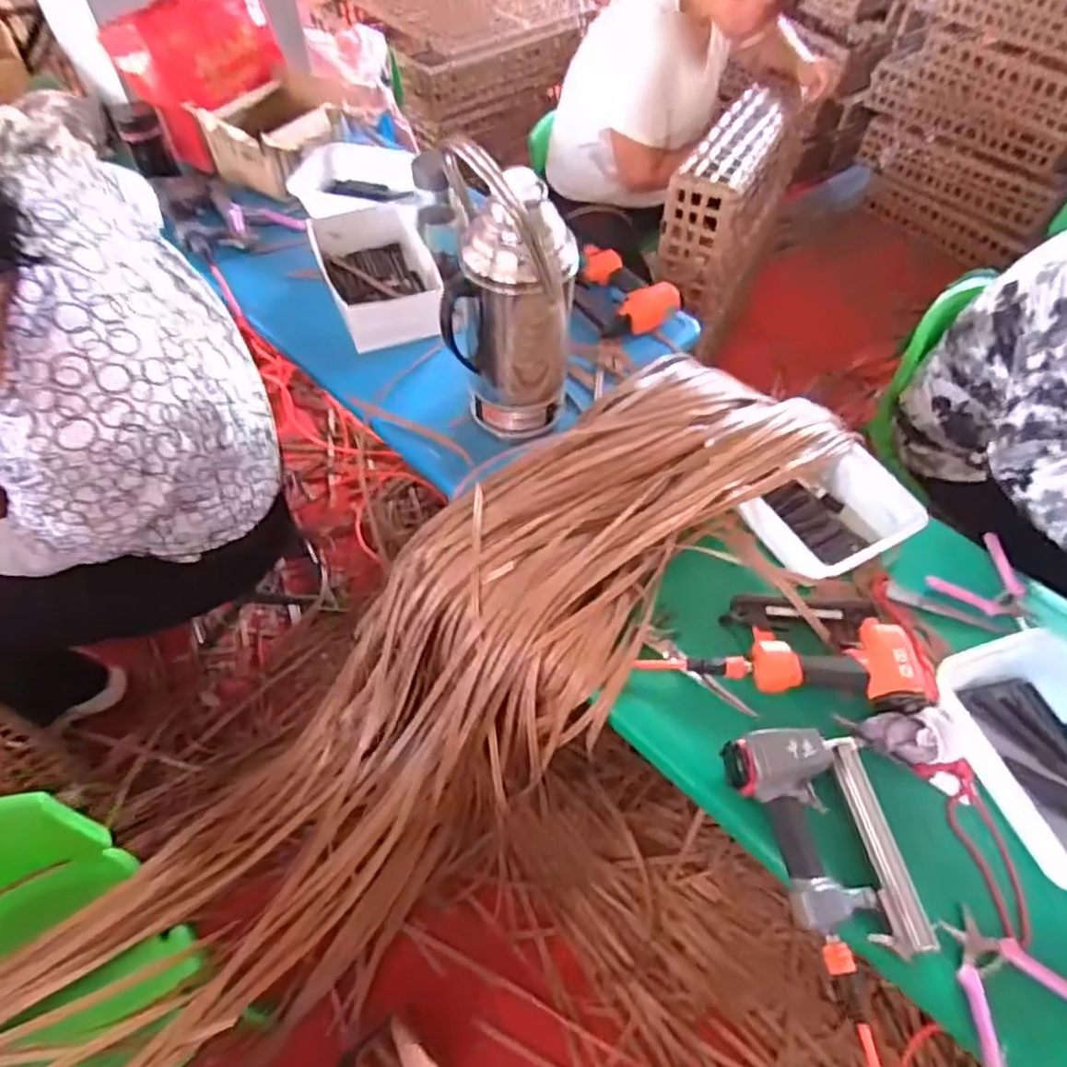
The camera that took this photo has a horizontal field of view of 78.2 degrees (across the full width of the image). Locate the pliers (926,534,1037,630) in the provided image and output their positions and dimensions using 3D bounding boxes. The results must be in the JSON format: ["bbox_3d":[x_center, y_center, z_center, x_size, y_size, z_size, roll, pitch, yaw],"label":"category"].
[{"bbox_3d":[0.645,0.078,0.921,0.131,0.027,0.121,-29,63,-20],"label":"pliers"}]

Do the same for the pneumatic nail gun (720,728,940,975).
[{"bbox_3d":[0.315,0.324,0.694,0.152,0.051,0.236,-10,58,-10],"label":"pneumatic nail gun"}]

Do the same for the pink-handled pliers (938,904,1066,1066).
[{"bbox_3d":[0.461,0.446,0.649,0.131,0.029,0.121,-24,61,-18],"label":"pink-handled pliers"}]

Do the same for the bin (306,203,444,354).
[{"bbox_3d":[-0.278,-0.470,1.169,0.178,0.092,0.311,-19,60,-15],"label":"bin"}]

